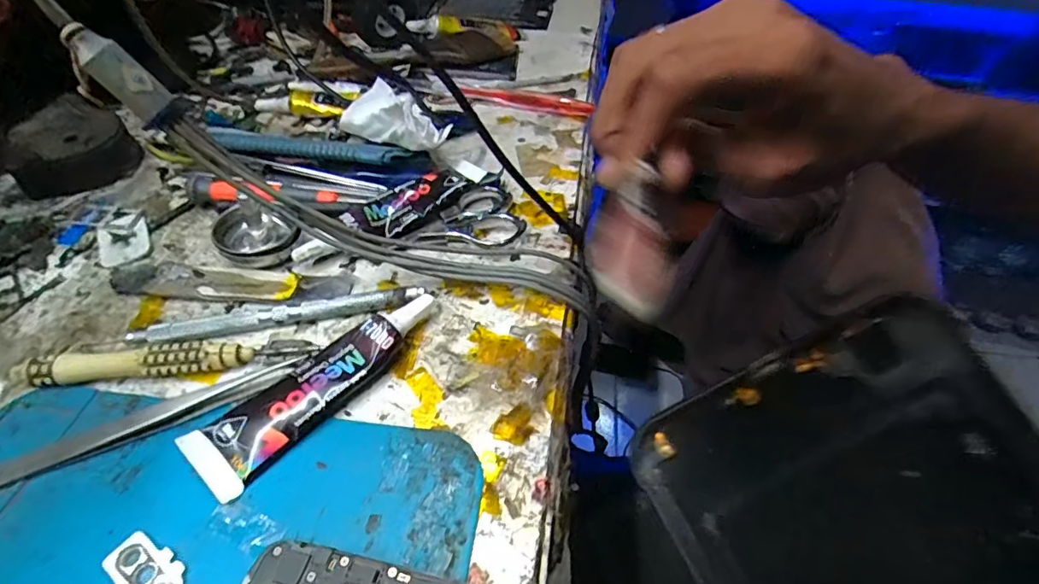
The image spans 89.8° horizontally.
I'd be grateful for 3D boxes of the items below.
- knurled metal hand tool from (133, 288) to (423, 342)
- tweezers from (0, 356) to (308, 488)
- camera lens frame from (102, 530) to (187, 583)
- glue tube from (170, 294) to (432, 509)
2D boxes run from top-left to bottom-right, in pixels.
[{"bbox_3d":[-0.109,0.011,0.240,0.125,0.008,0.008,-9,47,-9],"label":"knurled metal hand tool"},{"bbox_3d":[-0.148,0.052,0.202,0.122,0.008,0.013,-21,50,-19],"label":"tweezers"},{"bbox_3d":[-0.120,0.090,0.169,0.030,0.004,0.016,29,53,24],"label":"camera lens frame"},{"bbox_3d":[-0.078,0.036,0.211,0.027,0.016,0.103,34,55,28],"label":"glue tube"}]

